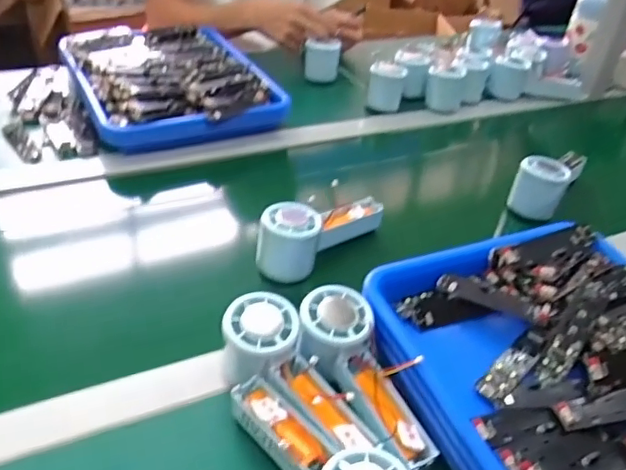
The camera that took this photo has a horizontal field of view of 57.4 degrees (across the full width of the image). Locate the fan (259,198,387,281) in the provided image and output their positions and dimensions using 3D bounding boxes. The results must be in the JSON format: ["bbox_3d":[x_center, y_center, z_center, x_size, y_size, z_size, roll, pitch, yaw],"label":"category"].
[{"bbox_3d":[0.012,-0.009,0.590,0.152,0.059,0.050,-27,48,-36],"label":"fan"}]

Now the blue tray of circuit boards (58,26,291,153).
[{"bbox_3d":[-0.210,-0.227,0.827,0.250,0.055,0.313,-16,42,-27],"label":"blue tray of circuit boards"}]

